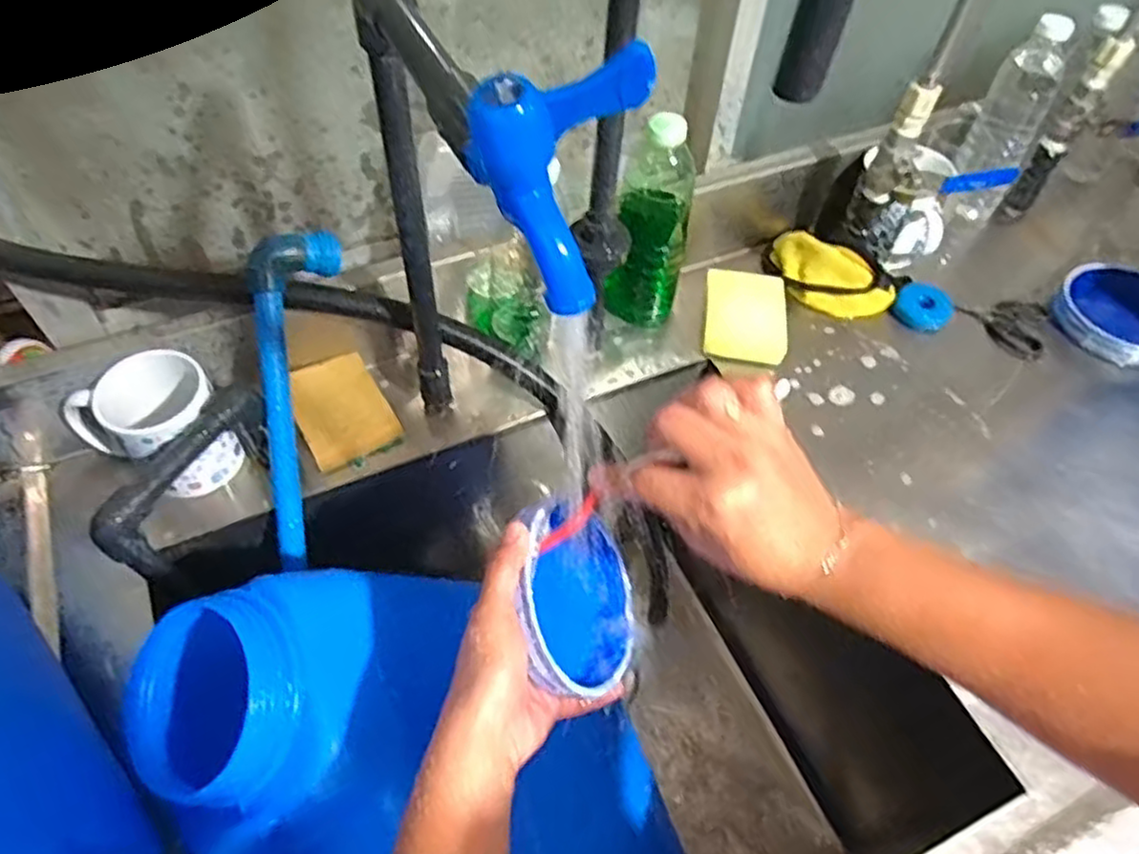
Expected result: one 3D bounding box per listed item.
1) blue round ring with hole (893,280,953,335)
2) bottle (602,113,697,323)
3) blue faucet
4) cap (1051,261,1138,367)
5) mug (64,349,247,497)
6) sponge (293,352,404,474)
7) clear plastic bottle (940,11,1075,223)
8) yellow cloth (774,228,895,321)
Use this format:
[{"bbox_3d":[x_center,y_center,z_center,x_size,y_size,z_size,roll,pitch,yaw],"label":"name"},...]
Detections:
[{"bbox_3d":[0.361,-0.123,0.745,0.054,0.023,0.047,30,58,18],"label":"blue round ring with hole"},{"bbox_3d":[0.073,-0.183,0.670,0.070,0.207,0.046,9,53,4],"label":"bottle"},{"bbox_3d":[-0.006,-0.095,0.276,0.050,0.087,0.042,26,56,16],"label":"blue faucet"},{"bbox_3d":[0.558,-0.113,0.741,0.114,0.034,0.117,1,53,-2],"label":"cap"},{"bbox_3d":[-0.324,0.004,0.576,0.107,0.100,0.076,-26,59,-20],"label":"mug"},{"bbox_3d":[-0.196,-0.015,0.634,0.077,0.052,0.090,-24,58,-19],"label":"sponge"},{"bbox_3d":[0.456,-0.309,0.767,0.065,0.199,0.056,30,58,18],"label":"clear plastic bottle"},{"bbox_3d":[0.269,-0.162,0.753,0.136,0.053,0.076,29,57,18],"label":"yellow cloth"}]

